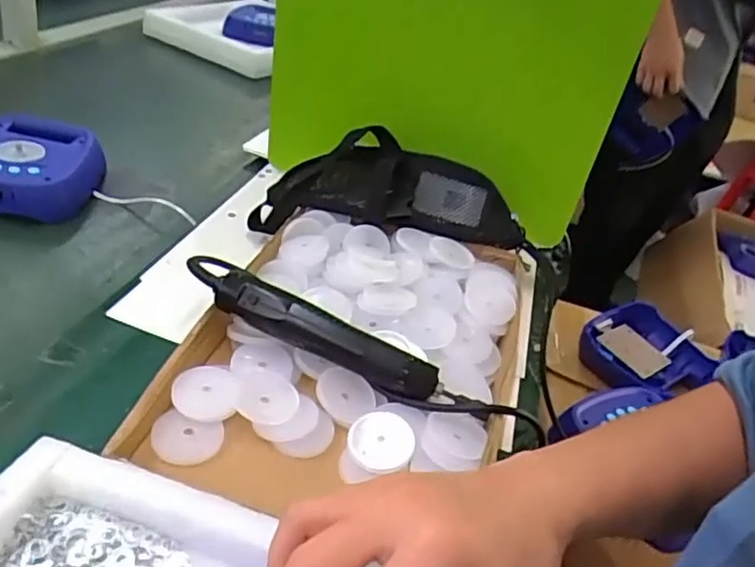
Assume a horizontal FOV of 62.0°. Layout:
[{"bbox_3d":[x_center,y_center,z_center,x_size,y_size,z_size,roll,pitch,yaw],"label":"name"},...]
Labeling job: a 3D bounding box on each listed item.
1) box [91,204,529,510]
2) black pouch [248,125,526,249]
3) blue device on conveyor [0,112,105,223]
[{"bbox_3d":[-0.015,0.049,0.569,0.283,0.057,0.391,13,33,8],"label":"box"},{"bbox_3d":[0.015,-0.102,0.719,0.299,0.077,0.094,7,34,-9],"label":"black pouch"},{"bbox_3d":[-0.405,-0.134,0.718,0.165,0.052,0.165,10,38,-8],"label":"blue device on conveyor"}]

